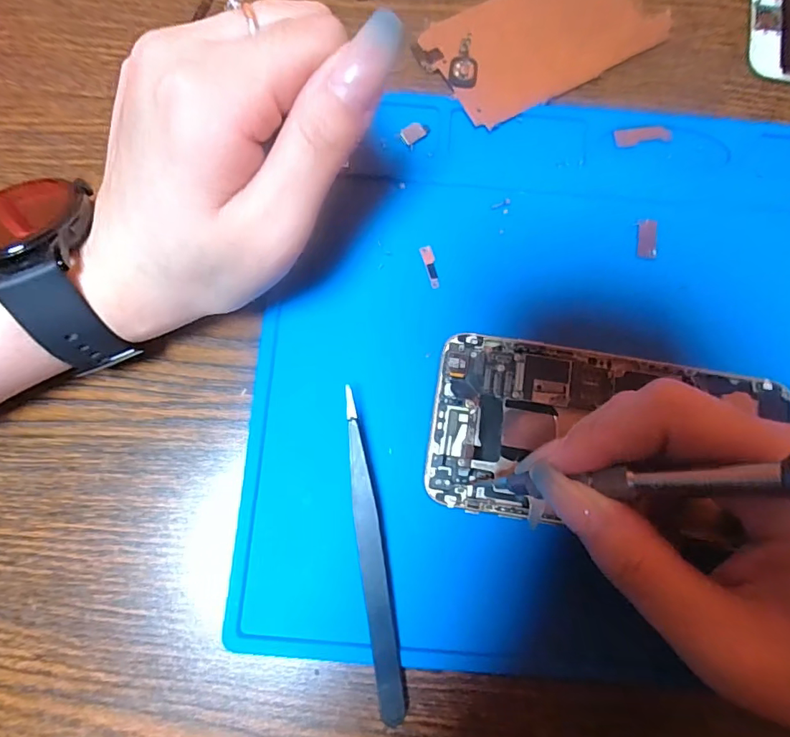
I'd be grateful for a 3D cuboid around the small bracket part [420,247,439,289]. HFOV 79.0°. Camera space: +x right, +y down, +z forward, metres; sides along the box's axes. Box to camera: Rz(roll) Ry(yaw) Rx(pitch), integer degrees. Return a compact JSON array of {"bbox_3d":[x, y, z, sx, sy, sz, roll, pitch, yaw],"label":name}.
[{"bbox_3d":[0.015,-0.042,0.198,0.005,0.004,0.019,-13,79,-7],"label":"small bracket part"}]

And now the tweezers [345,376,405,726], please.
[{"bbox_3d":[-0.008,0.065,0.171,0.009,0.015,0.111,-8,80,-3],"label":"tweezers"}]

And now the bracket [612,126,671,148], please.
[{"bbox_3d":[0.109,-0.103,0.210,0.025,0.004,0.009,-11,80,-3],"label":"bracket"}]

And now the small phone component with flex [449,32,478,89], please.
[{"bbox_3d":[0.032,-0.136,0.213,0.012,0.004,0.023,9,79,0],"label":"small phone component with flex"}]

